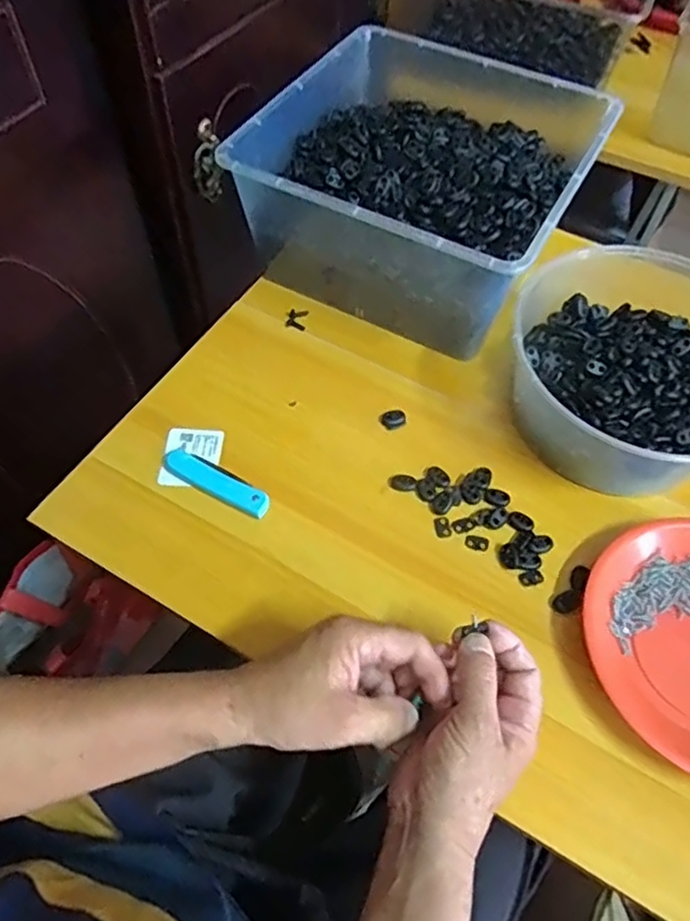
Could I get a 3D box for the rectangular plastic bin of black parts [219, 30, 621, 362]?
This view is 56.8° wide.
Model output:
[{"bbox_3d":[0.079,-0.283,0.662,0.298,0.145,0.311,26,61,13],"label":"rectangular plastic bin of black parts"}]

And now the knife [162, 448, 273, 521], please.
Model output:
[{"bbox_3d":[-0.108,0.016,0.542,0.102,0.018,0.027,29,61,14],"label":"knife"}]

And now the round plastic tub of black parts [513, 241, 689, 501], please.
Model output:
[{"bbox_3d":[0.262,-0.084,0.559,0.204,0.091,0.214,1,59,-2],"label":"round plastic tub of black parts"}]

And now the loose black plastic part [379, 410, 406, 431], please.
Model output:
[{"bbox_3d":[0.044,-0.038,0.584,0.022,0.009,0.017,-13,60,-10],"label":"loose black plastic part"}]

